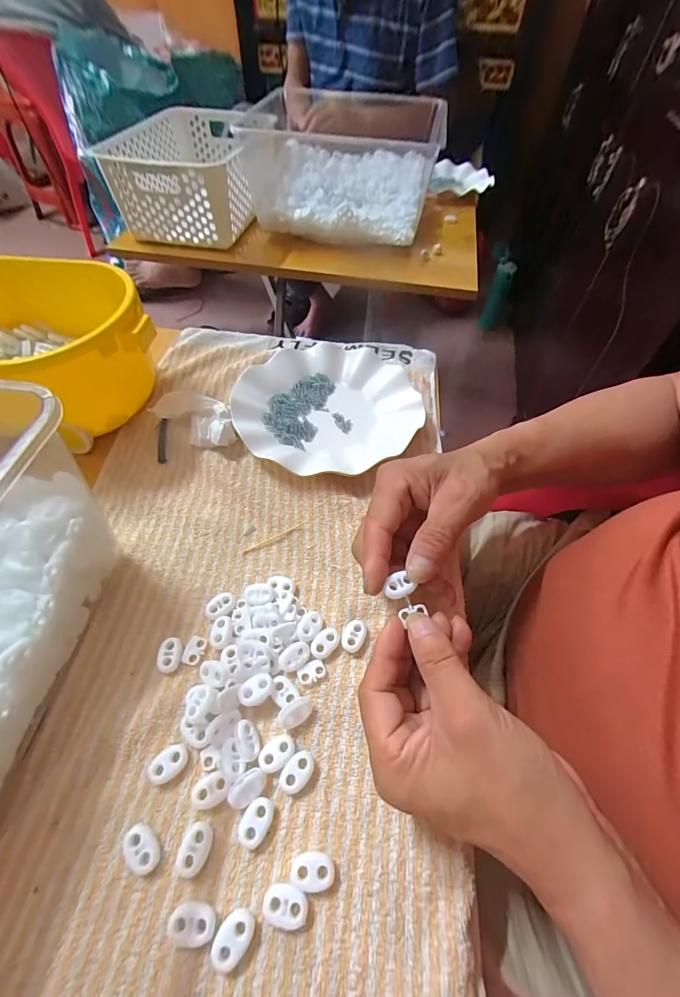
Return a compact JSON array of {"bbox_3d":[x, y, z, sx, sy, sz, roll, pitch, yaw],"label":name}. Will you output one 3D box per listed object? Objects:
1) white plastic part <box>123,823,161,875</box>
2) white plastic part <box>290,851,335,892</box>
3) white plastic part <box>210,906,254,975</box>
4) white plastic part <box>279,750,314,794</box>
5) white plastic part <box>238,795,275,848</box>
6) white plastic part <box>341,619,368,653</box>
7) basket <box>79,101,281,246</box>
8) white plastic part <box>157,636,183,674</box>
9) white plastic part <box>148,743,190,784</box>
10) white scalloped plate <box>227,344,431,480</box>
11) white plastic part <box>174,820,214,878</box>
[{"bbox_3d":[-0.106,0.186,0.206,0.022,0.004,0.015,34,61,21],"label":"white plastic part"},{"bbox_3d":[-0.014,0.195,0.202,0.022,0.004,0.015,0,55,0],"label":"white plastic part"},{"bbox_3d":[-0.052,0.213,0.188,0.015,0.004,0.023,39,63,23],"label":"white plastic part"},{"bbox_3d":[-0.025,0.160,0.226,0.015,0.004,0.023,35,62,21],"label":"white plastic part"},{"bbox_3d":[-0.046,0.178,0.213,0.015,0.004,0.022,25,58,16],"label":"white plastic part"},{"bbox_3d":[0.010,0.096,0.273,0.016,0.004,0.023,17,57,11],"label":"white plastic part"},{"bbox_3d":[-0.240,-0.552,0.661,0.209,0.104,0.310,8,54,4],"label":"basket"},{"bbox_3d":[-0.115,0.105,0.262,0.015,0.005,0.022,-1,55,-1],"label":"white plastic part"},{"bbox_3d":[-0.100,0.156,0.227,0.022,0.005,0.015,-30,60,-20],"label":"white plastic part"},{"bbox_3d":[-0.015,-0.105,0.404,0.182,0.024,0.179,-7,55,-6],"label":"white scalloped plate"},{"bbox_3d":[-0.078,0.187,0.207,0.015,0.004,0.022,21,57,13],"label":"white plastic part"}]

